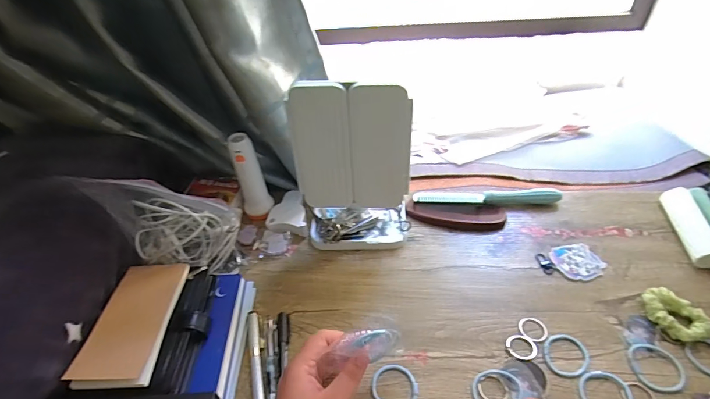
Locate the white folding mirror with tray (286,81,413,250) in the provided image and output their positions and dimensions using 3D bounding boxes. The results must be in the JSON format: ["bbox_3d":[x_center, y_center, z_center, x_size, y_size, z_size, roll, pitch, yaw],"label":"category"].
[{"bbox_3d":[-0.003,-0.036,0.499,0.146,0.237,0.077,-1,44,3],"label":"white folding mirror with tray"}]

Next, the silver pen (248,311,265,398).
[{"bbox_3d":[-0.111,0.186,0.431,0.014,0.010,0.134,-13,44,-8],"label":"silver pen"}]

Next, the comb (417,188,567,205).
[{"bbox_3d":[0.206,-0.003,0.599,0.221,0.018,0.024,-1,44,4],"label":"comb"}]

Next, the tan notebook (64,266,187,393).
[{"bbox_3d":[-0.231,0.126,0.402,0.071,0.018,0.136,-4,43,2],"label":"tan notebook"}]

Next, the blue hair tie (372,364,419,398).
[{"bbox_3d":[0.043,0.200,0.406,0.048,0.004,0.045,-2,44,2],"label":"blue hair tie"}]

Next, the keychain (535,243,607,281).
[{"bbox_3d":[0.289,0.085,0.509,0.078,0.006,0.052,-11,44,-7],"label":"keychain"}]

